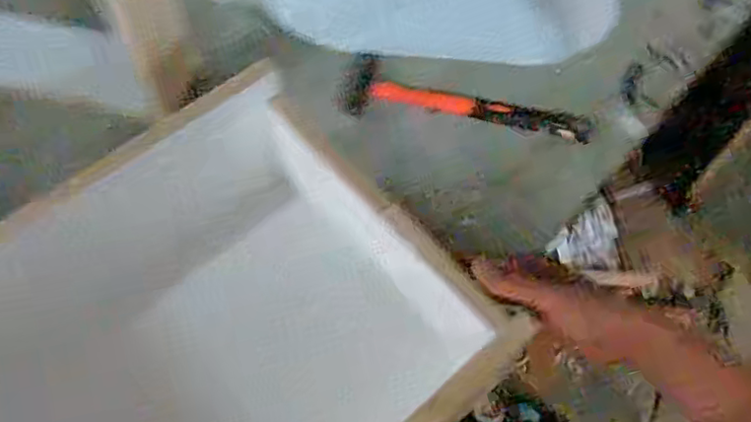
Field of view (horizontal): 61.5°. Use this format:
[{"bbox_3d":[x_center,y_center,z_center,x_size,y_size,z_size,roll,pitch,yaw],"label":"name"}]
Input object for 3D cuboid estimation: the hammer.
[{"bbox_3d":[0.104,-0.129,0.736,0.287,0.021,0.074,11,62,4],"label":"hammer"}]

